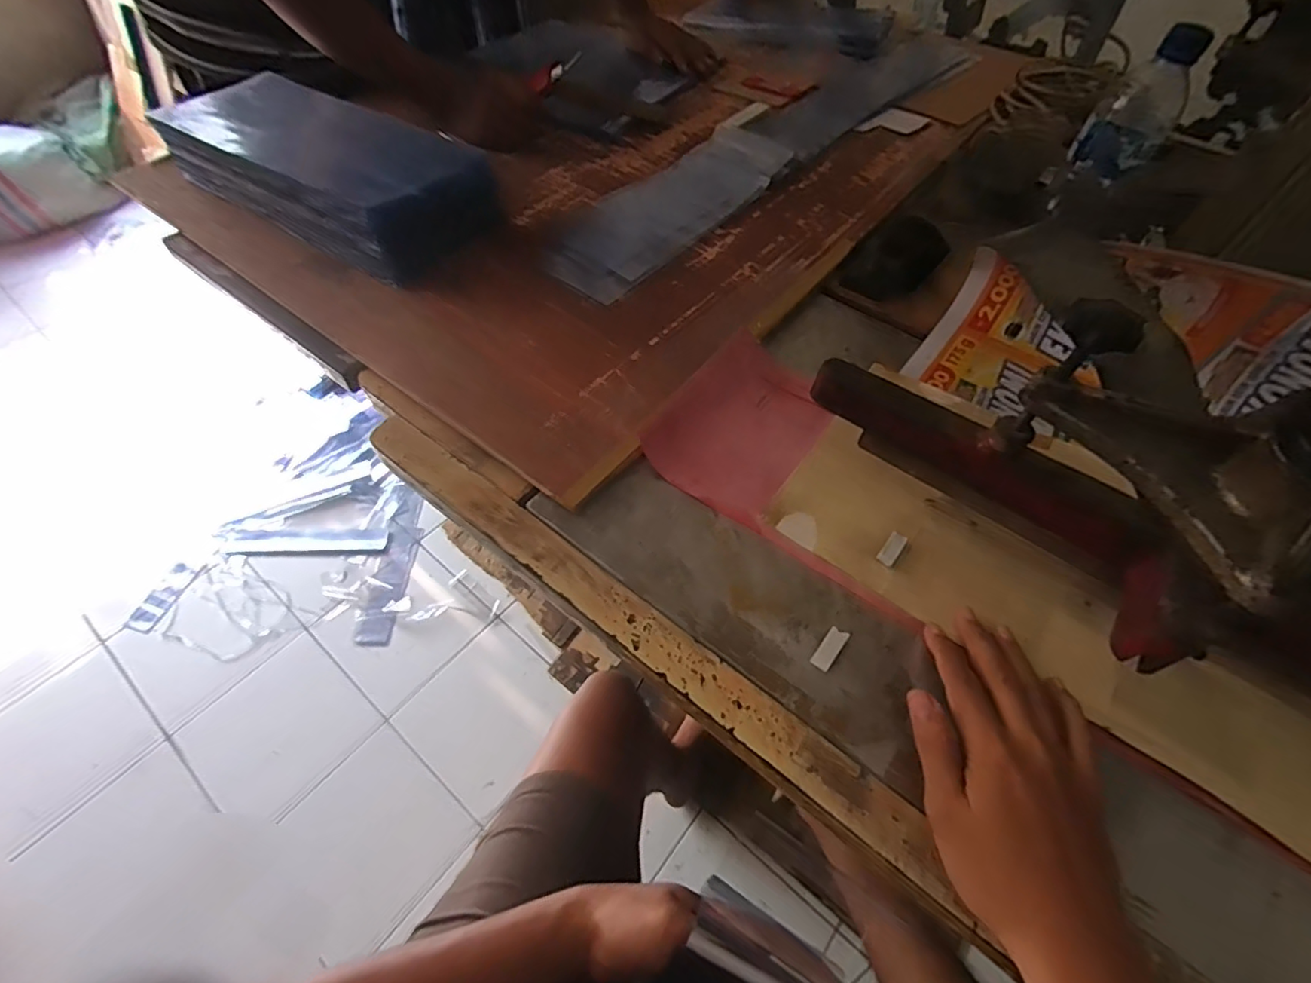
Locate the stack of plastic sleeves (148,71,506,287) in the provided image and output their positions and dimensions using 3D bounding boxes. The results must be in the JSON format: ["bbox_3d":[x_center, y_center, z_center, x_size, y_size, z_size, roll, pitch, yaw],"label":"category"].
[{"bbox_3d":[-0.363,-0.360,0.630,0.392,0.081,0.161,31,60,18],"label":"stack of plastic sleeves"}]

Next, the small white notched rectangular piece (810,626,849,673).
[{"bbox_3d":[0.115,0.104,0.372,0.013,0.007,0.029,34,61,20],"label":"small white notched rectangular piece"}]

